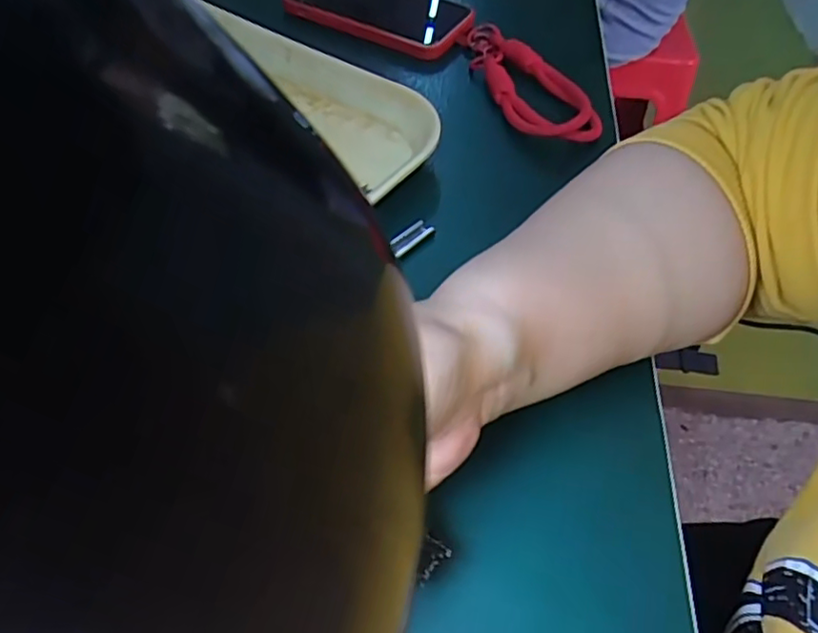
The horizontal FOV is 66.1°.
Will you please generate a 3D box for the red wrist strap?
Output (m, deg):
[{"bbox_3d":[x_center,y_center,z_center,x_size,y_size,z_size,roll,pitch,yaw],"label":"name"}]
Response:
[{"bbox_3d":[0.077,-0.154,0.412,0.050,0.019,0.138,-12,53,-12],"label":"red wrist strap"}]

